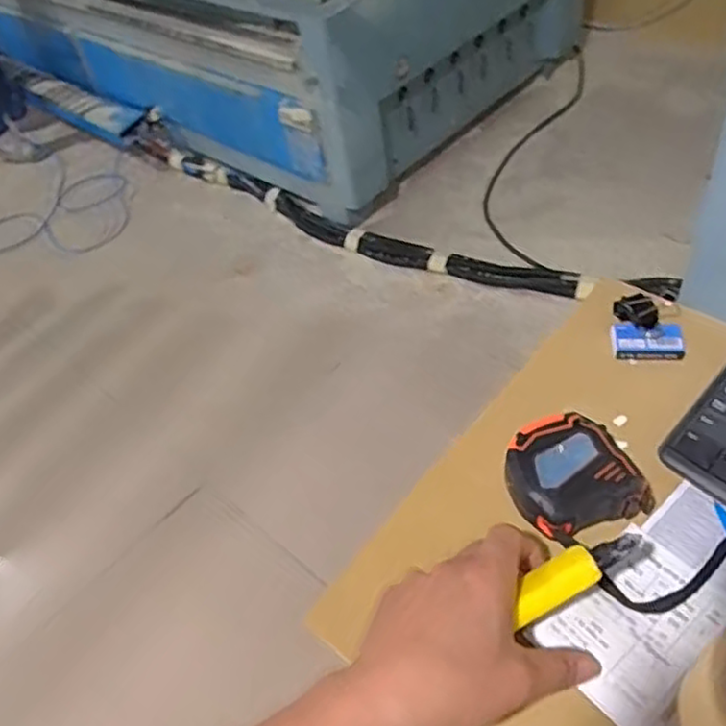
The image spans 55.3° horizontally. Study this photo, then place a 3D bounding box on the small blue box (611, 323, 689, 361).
[{"bbox_3d":[0.229,-0.019,0.557,0.055,0.012,0.032,-1,47,10],"label":"small blue box"}]

